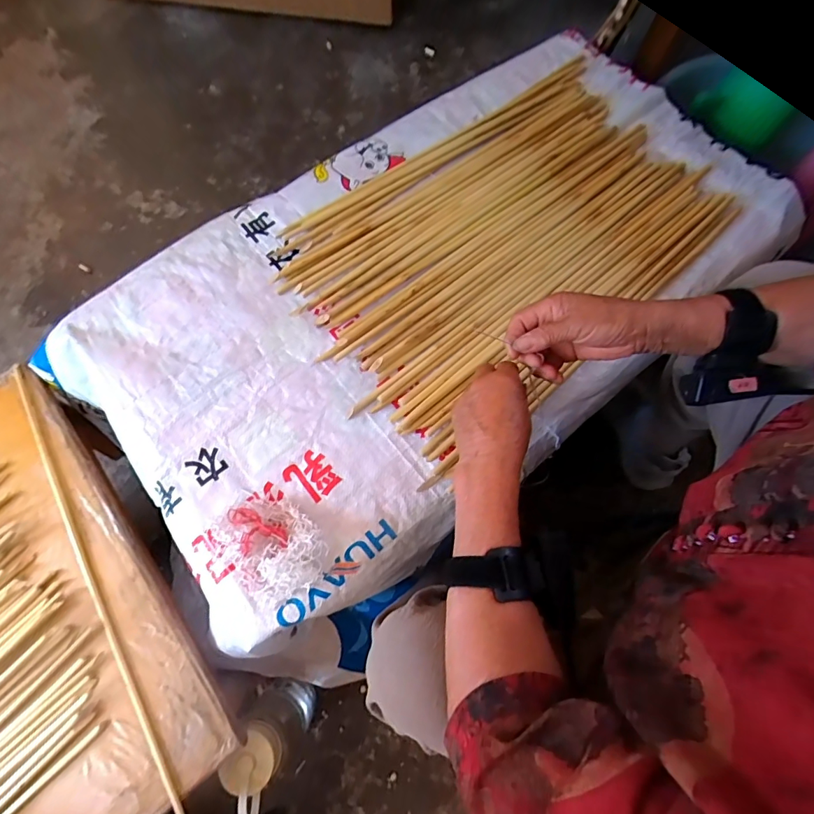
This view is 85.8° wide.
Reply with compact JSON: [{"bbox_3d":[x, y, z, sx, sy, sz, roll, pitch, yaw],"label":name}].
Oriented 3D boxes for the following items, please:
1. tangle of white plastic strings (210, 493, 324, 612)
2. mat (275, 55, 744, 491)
[{"bbox_3d":[-0.140,0.143,0.450,0.097,0.037,0.114,-44,78,-6],"label":"tangle of white plastic strings"},{"bbox_3d":[0.103,-0.204,0.529,0.480,0.049,0.342,-41,80,-9],"label":"mat"}]

